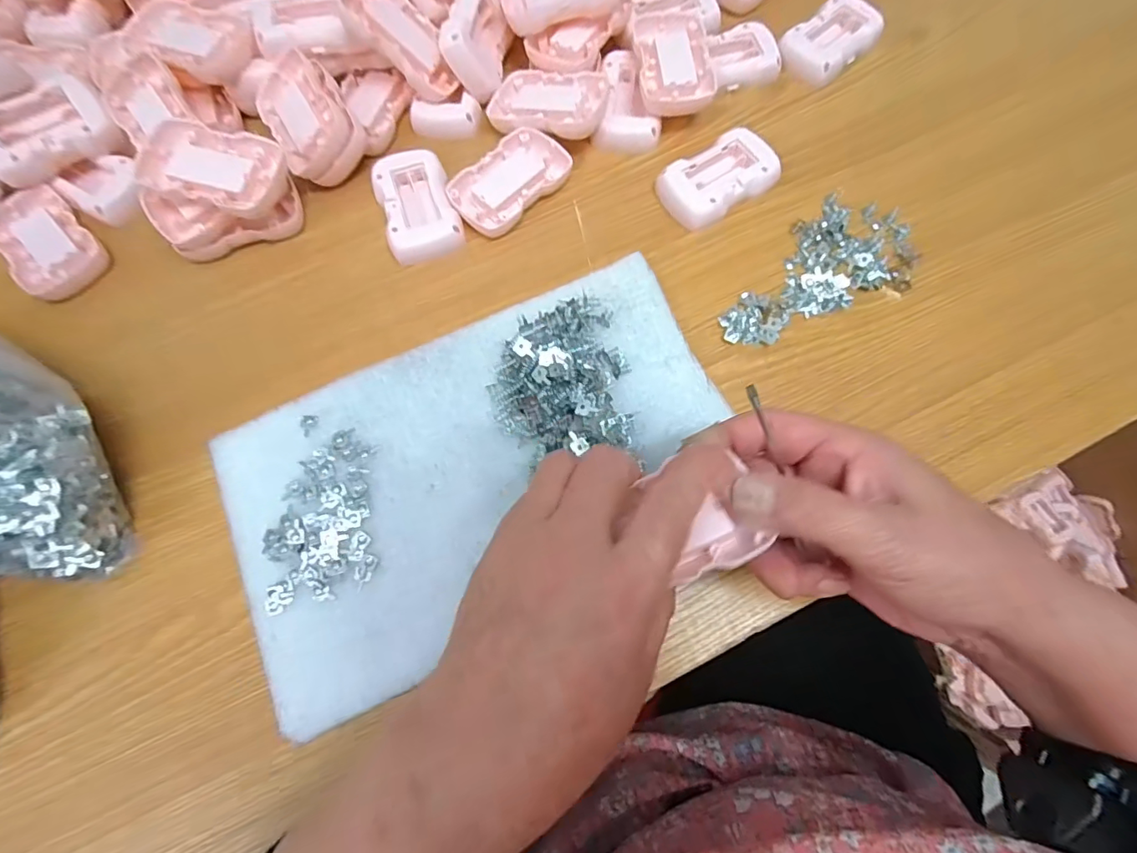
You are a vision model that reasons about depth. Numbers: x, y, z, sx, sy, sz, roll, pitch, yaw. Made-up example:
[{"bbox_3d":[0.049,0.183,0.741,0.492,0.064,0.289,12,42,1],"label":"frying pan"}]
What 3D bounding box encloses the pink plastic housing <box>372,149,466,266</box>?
[{"bbox_3d":[-0.108,-0.157,0.362,0.050,0.018,0.082,-19,74,-5],"label":"pink plastic housing"}]

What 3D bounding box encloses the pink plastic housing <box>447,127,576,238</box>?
[{"bbox_3d":[-0.042,-0.177,0.369,0.088,0.015,0.053,-44,78,-11],"label":"pink plastic housing"}]

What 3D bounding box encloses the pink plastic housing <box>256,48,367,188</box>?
[{"bbox_3d":[-0.185,-0.221,0.366,0.054,0.026,0.090,-39,76,21],"label":"pink plastic housing"}]

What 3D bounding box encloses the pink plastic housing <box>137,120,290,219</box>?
[{"bbox_3d":[-0.237,-0.169,0.339,0.088,0.023,0.055,12,74,4],"label":"pink plastic housing"}]

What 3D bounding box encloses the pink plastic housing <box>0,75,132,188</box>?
[{"bbox_3d":[-0.366,-0.208,0.356,0.081,0.035,0.048,-33,76,-9],"label":"pink plastic housing"}]

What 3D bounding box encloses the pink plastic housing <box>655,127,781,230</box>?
[{"bbox_3d":[0.109,-0.180,0.371,0.085,0.022,0.050,-34,76,-9],"label":"pink plastic housing"}]

